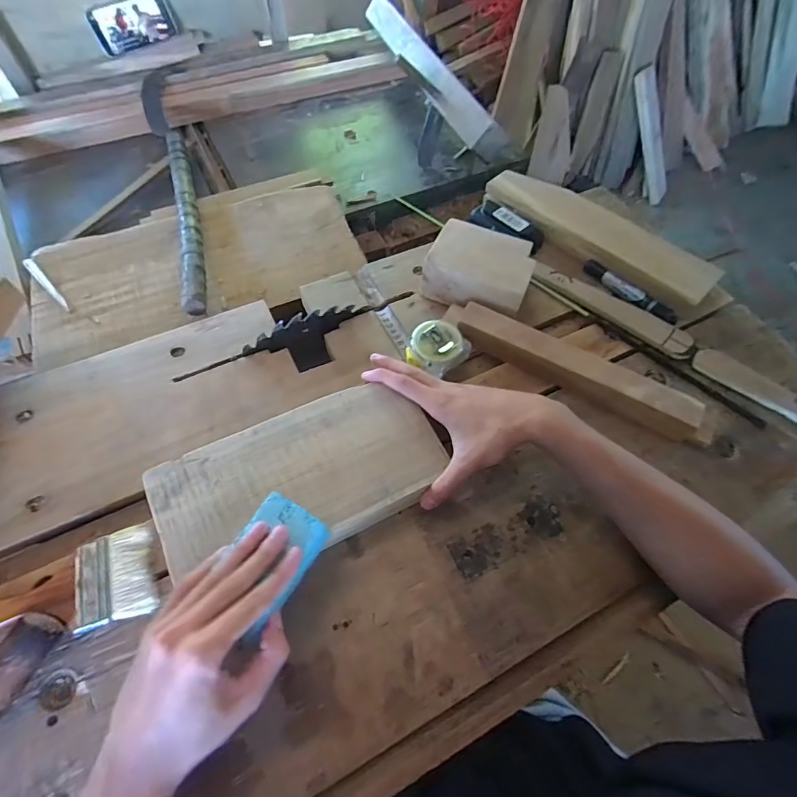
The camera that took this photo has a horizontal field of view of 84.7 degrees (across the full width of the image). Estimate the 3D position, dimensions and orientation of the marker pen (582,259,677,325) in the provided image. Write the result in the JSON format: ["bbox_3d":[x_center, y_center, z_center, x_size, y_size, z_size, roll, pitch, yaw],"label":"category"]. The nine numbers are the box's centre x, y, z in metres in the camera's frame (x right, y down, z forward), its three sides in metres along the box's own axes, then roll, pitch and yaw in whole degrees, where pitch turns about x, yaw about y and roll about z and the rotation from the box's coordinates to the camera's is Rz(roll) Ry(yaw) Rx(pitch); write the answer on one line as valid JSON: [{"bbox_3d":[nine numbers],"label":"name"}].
[{"bbox_3d":[0.304,-0.142,0.578,0.023,0.022,0.137,-32,67,-18],"label":"marker pen"}]

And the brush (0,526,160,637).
[{"bbox_3d":[-0.305,0.175,0.376,0.179,0.011,0.076,-18,63,-12],"label":"brush"}]

